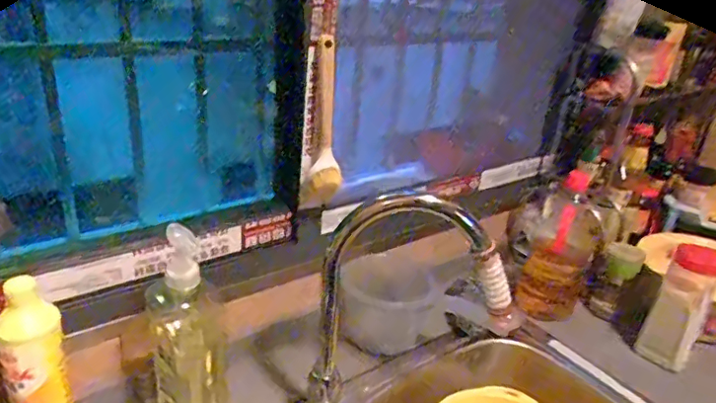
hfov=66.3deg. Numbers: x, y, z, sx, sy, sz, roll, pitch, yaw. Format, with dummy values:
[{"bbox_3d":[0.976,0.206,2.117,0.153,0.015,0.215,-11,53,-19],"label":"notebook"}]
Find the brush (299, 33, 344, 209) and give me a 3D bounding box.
[{"bbox_3d":[-0.045,-0.092,0.710,0.049,0.231,0.034,0,26,-10],"label":"brush"}]

